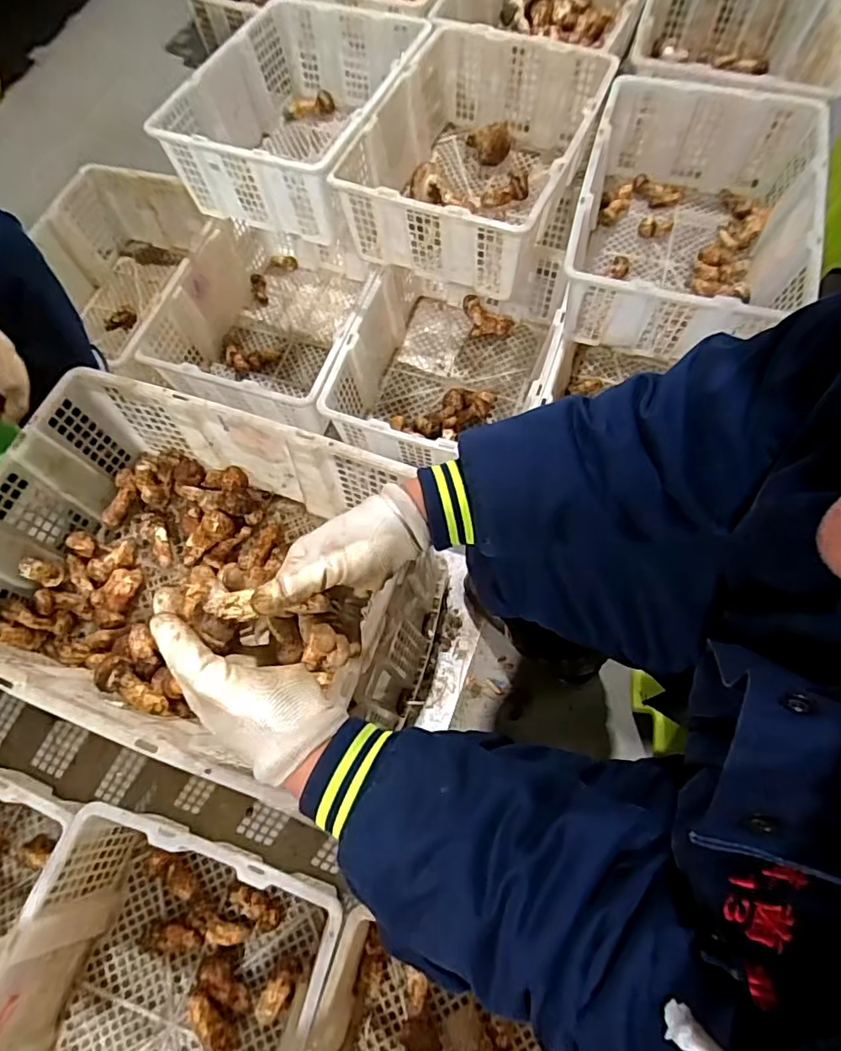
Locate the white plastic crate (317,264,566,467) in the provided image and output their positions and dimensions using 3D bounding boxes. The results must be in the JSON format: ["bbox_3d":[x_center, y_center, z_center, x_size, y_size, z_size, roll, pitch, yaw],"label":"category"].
[{"bbox_3d":[0.051,-0.311,1.076,0.361,0.169,0.465,16,68,8],"label":"white plastic crate"}]

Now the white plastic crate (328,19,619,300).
[{"bbox_3d":[0.100,-0.702,1.040,0.379,0.201,0.555,23,69,11],"label":"white plastic crate"}]

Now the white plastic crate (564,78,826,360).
[{"bbox_3d":[0.460,-0.529,0.967,0.365,0.171,0.536,15,67,8],"label":"white plastic crate"}]

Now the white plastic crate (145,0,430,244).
[{"bbox_3d":[-0.226,-0.792,1.100,0.387,0.199,0.500,24,69,11],"label":"white plastic crate"}]

